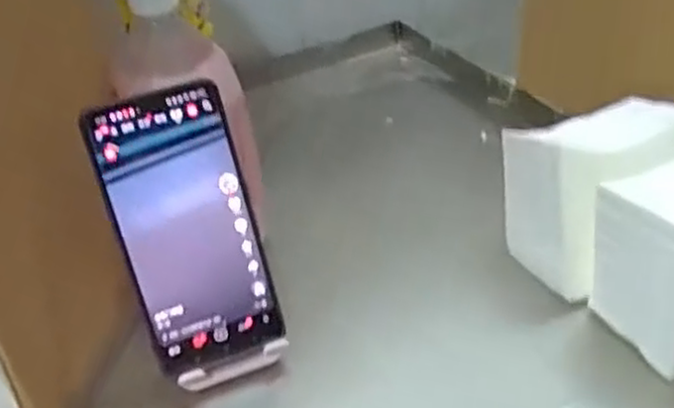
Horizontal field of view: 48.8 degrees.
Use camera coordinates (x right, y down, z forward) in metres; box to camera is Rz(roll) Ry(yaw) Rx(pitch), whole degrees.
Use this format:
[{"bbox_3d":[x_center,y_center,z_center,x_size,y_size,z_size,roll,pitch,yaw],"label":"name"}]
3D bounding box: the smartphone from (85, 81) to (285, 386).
[{"bbox_3d":[-0.084,0.017,0.422,0.074,0.160,0.005,-17,16,-14],"label":"smartphone"}]

